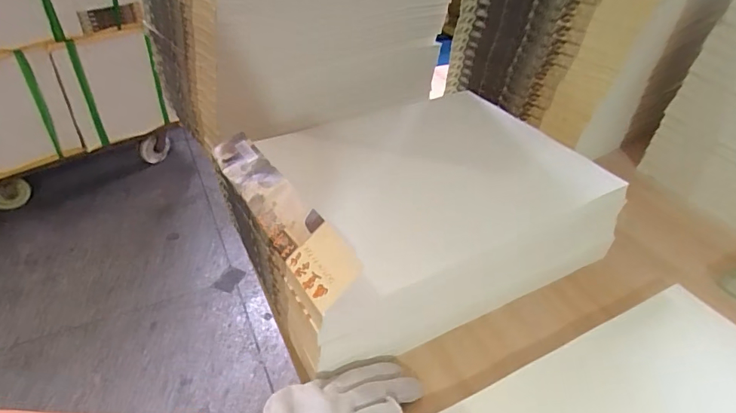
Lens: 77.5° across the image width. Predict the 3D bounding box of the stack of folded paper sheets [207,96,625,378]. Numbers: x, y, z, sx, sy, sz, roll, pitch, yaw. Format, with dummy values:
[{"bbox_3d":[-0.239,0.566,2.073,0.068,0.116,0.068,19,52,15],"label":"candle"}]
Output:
[{"bbox_3d":[0.053,-0.014,0.512,0.366,0.109,0.268,-17,44,-24],"label":"stack of folded paper sheets"}]

